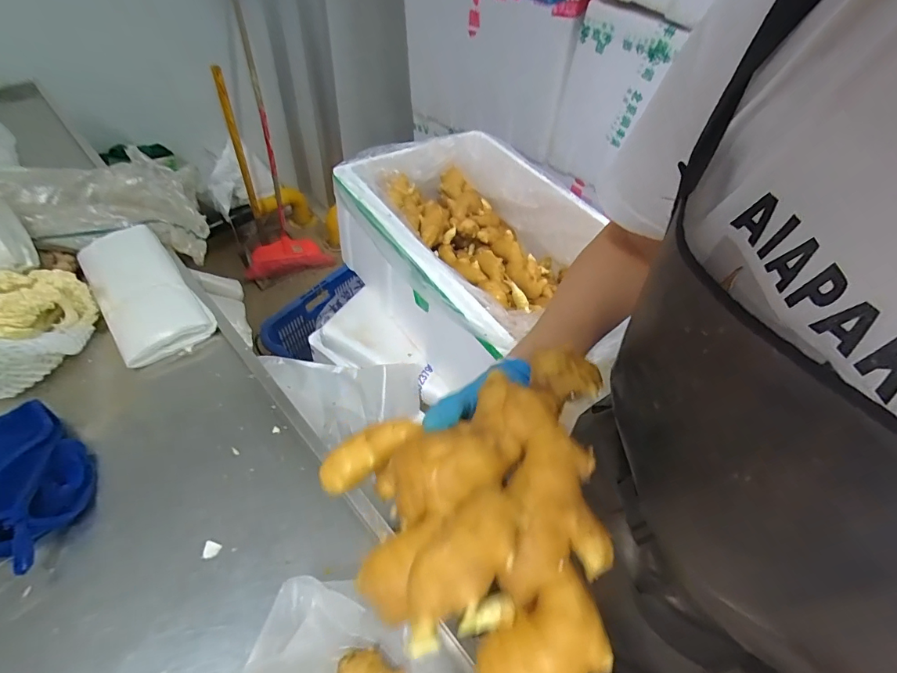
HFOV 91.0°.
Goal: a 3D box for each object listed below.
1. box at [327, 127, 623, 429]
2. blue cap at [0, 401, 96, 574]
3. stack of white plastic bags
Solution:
[{"bbox_3d":[0.059,-0.140,0.840,0.376,0.233,0.512,-25,58,-23],"label":"box"},{"bbox_3d":[-0.526,0.172,0.534,0.175,0.054,0.189,7,51,0],"label":"blue cap"},{"bbox_3d":[-0.509,-0.078,0.730,0.134,0.038,0.281,-33,61,-27],"label":"stack of white plastic bags"}]

